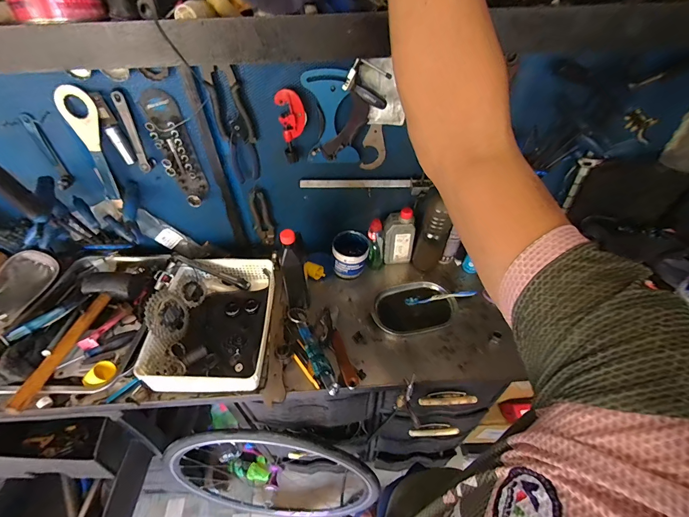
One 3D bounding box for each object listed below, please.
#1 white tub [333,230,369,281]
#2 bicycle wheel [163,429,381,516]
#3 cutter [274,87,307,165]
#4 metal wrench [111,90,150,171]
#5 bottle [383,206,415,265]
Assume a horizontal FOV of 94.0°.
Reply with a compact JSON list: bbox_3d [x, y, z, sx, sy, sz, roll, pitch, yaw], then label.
[{"bbox_3d":[0.018,-0.011,0.923,0.100,0.090,0.106,1,47,2],"label":"white tub"},{"bbox_3d":[-0.202,0.711,1.016,0.615,0.645,0.146,5,47,5],"label":"bicycle wheel"},{"bbox_3d":[-0.110,-0.278,0.685,0.057,0.142,0.023,3,47,3],"label":"cutter"},{"bbox_3d":[-0.443,-0.259,0.673,0.022,0.160,0.011,-13,37,-13],"label":"metal wrench"},{"bbox_3d":[0.153,-0.058,0.905,0.085,0.170,0.054,8,47,8],"label":"bottle"}]

